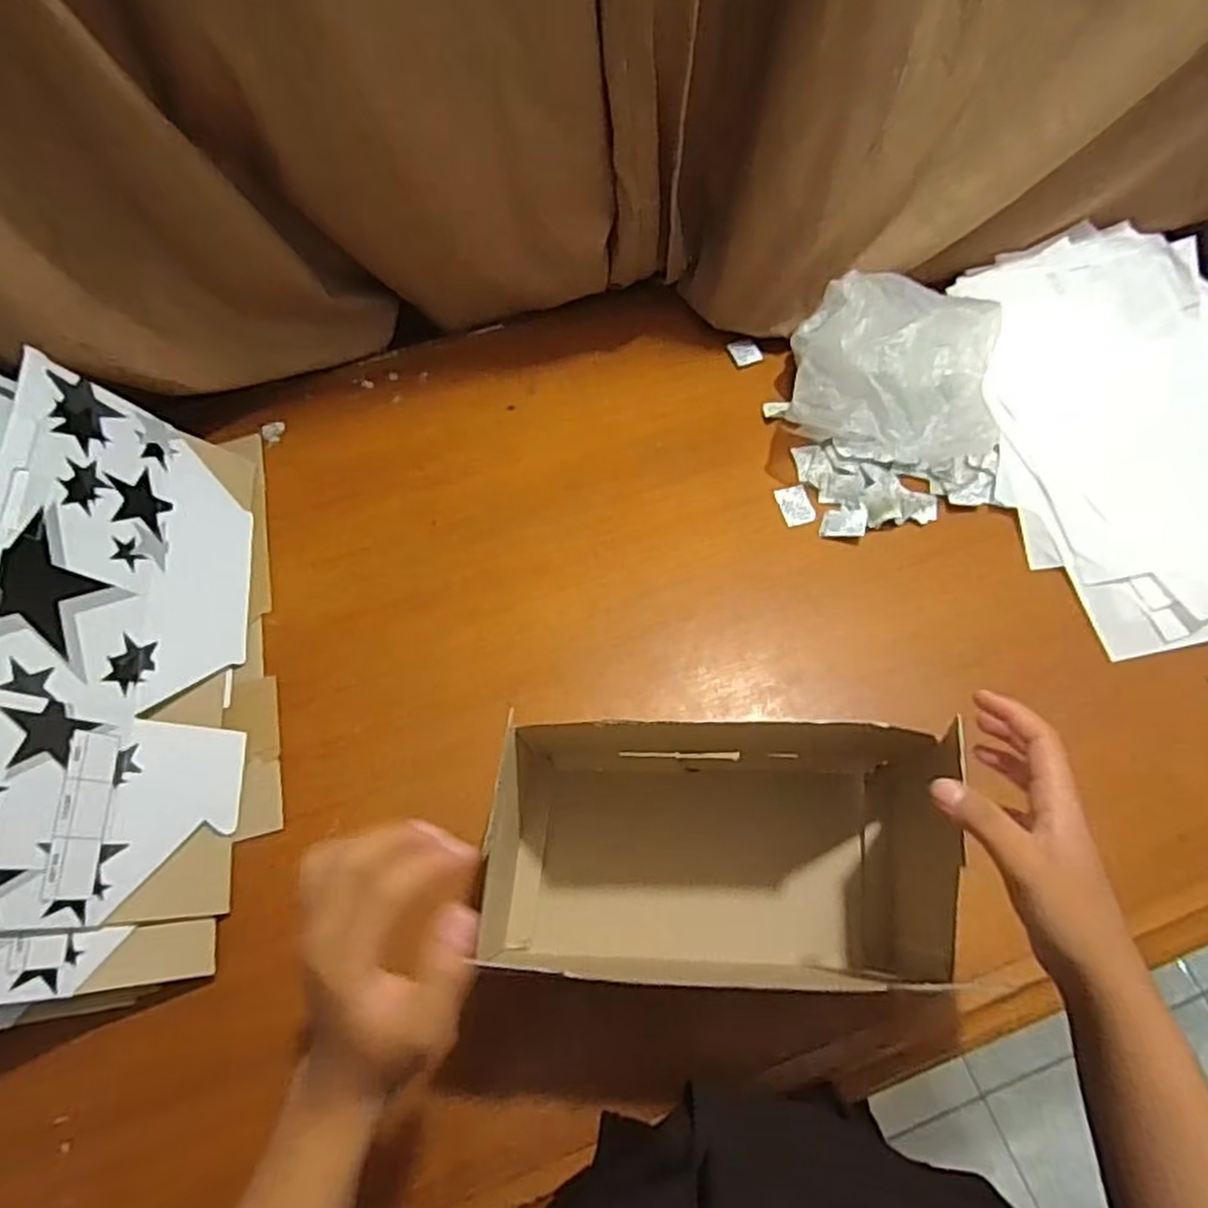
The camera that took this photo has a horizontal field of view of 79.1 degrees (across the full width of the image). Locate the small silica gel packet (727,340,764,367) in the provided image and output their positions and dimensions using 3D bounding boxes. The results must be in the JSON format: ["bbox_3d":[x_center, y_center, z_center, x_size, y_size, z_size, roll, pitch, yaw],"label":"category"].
[{"bbox_3d":[0.153,-0.273,0.793,0.031,0.006,0.033,-16,64,-5],"label":"small silica gel packet"}]

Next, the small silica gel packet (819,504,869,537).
[{"bbox_3d":[0.228,-0.079,0.693,0.041,0.005,0.030,4,84,19],"label":"small silica gel packet"}]

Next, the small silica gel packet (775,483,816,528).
[{"bbox_3d":[0.186,-0.097,0.709,0.030,0.004,0.044,-15,64,-4],"label":"small silica gel packet"}]

